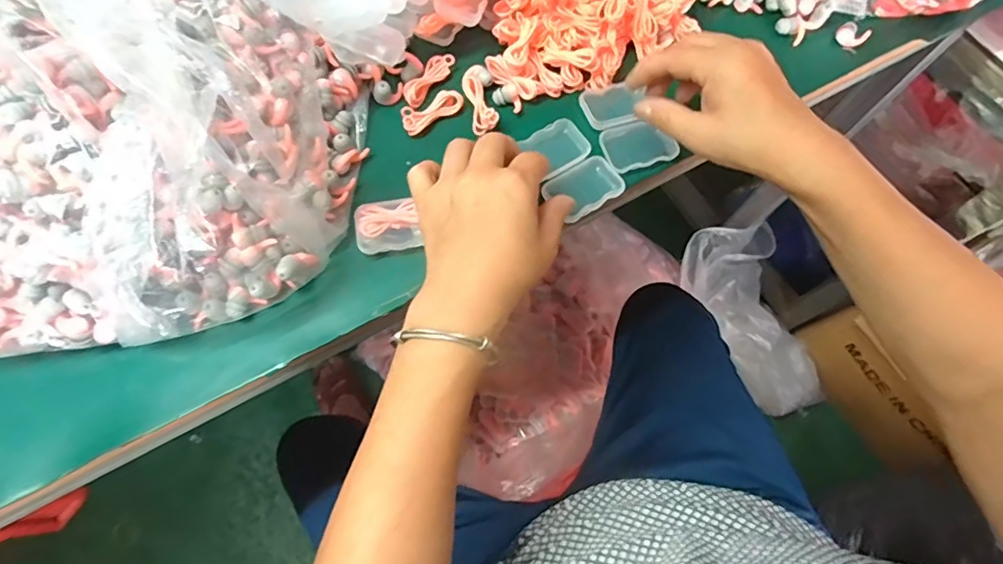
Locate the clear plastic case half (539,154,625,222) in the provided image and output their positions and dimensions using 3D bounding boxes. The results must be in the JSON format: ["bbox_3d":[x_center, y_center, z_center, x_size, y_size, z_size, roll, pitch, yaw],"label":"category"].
[{"bbox_3d":[0.060,-0.067,0.378,0.051,0.013,0.035,-33,74,-14],"label":"clear plastic case half"}]

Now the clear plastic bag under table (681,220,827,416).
[{"bbox_3d":[0.484,0.084,0.981,0.174,0.106,0.428,-42,107,-16],"label":"clear plastic bag under table"}]

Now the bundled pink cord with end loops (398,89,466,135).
[{"bbox_3d":[-0.051,-0.129,0.392,0.050,0.008,0.019,-28,73,-13],"label":"bundled pink cord with end loops"}]

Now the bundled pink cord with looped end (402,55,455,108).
[{"bbox_3d":[-0.057,-0.159,0.406,0.017,0.009,0.055,32,71,9],"label":"bundled pink cord with looped end"}]

